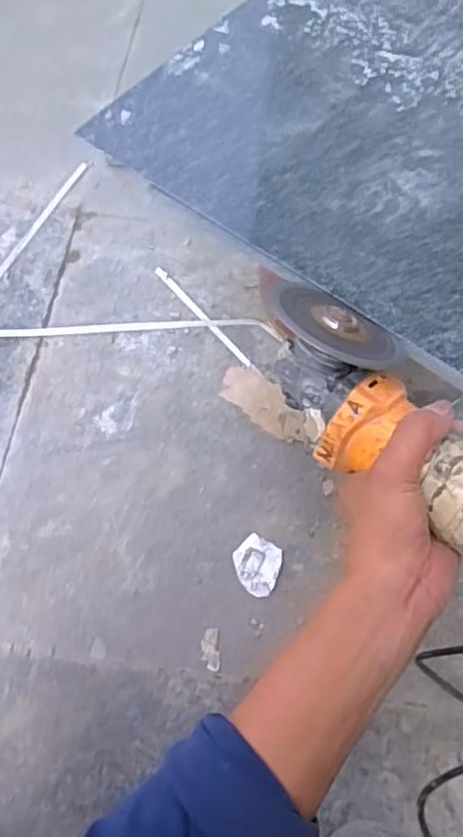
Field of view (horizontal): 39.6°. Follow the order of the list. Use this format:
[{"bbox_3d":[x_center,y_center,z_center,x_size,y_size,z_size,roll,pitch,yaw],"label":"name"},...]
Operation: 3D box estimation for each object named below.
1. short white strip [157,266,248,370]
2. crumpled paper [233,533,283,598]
[{"bbox_3d":[-0.041,-0.140,0.868,0.011,0.008,0.199,-35,71,-18],"label":"short white strip"},{"bbox_3d":[0.028,0.163,0.718,0.053,0.009,0.058,28,66,10],"label":"crumpled paper"}]

